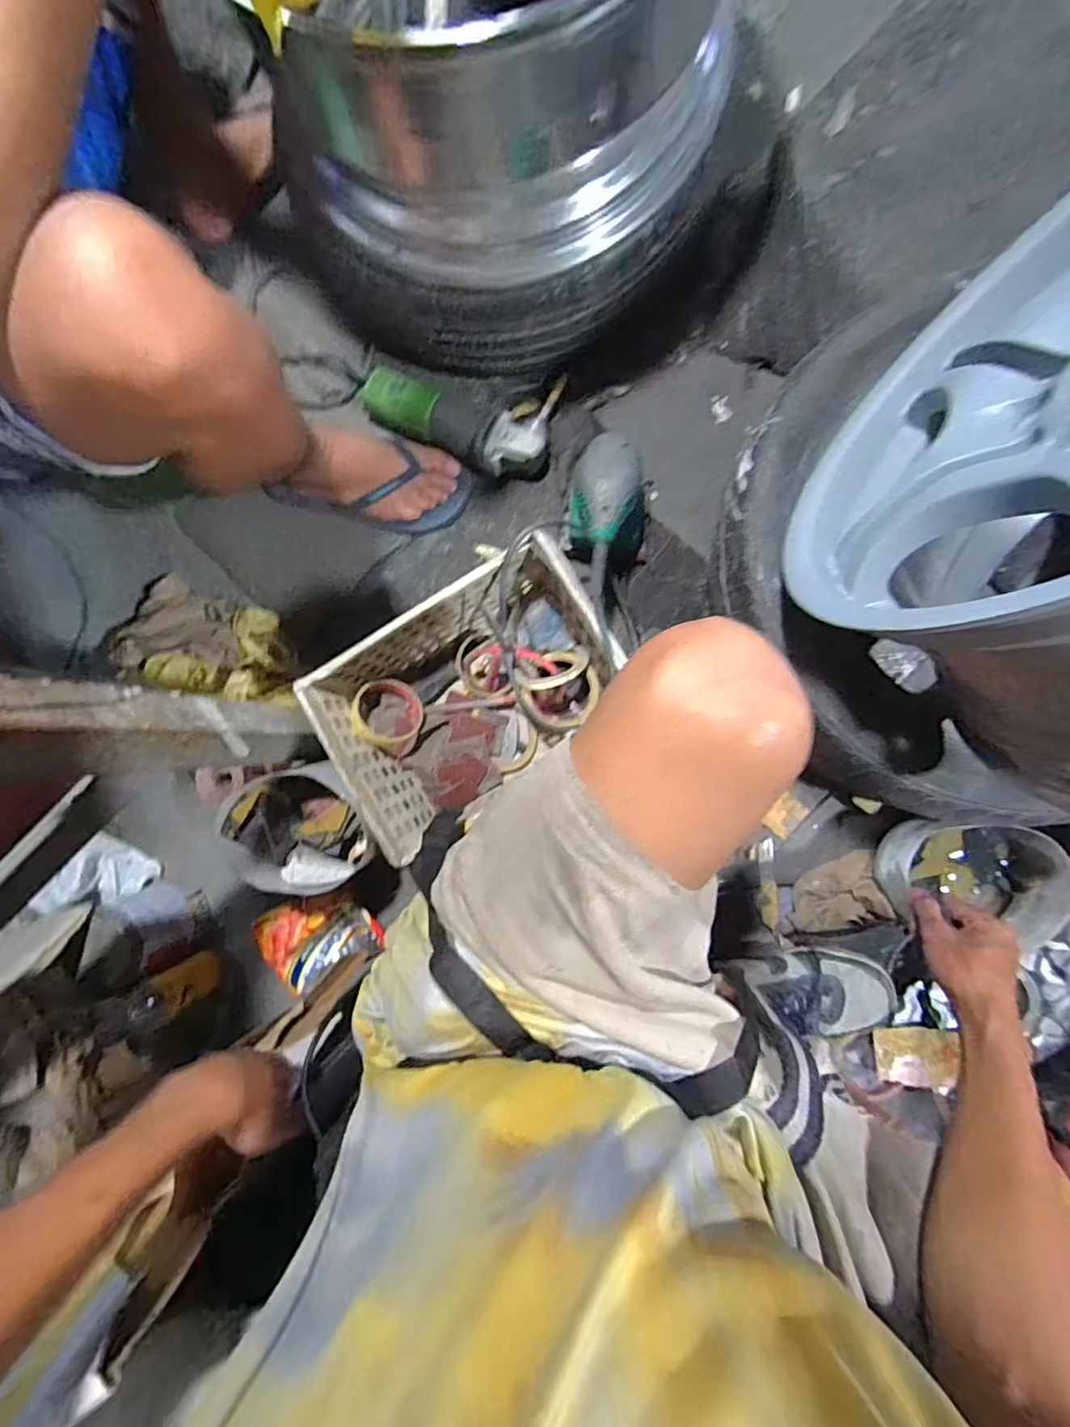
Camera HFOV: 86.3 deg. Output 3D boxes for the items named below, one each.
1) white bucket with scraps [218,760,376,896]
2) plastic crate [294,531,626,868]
[{"bbox_3d":[-0.267,0.136,0.696,0.164,0.110,0.140,-13,89,6],"label":"white bucket with scraps"},{"bbox_3d":[-0.080,-0.037,0.687,0.334,0.155,0.200,-37,87,6],"label":"plastic crate"}]

